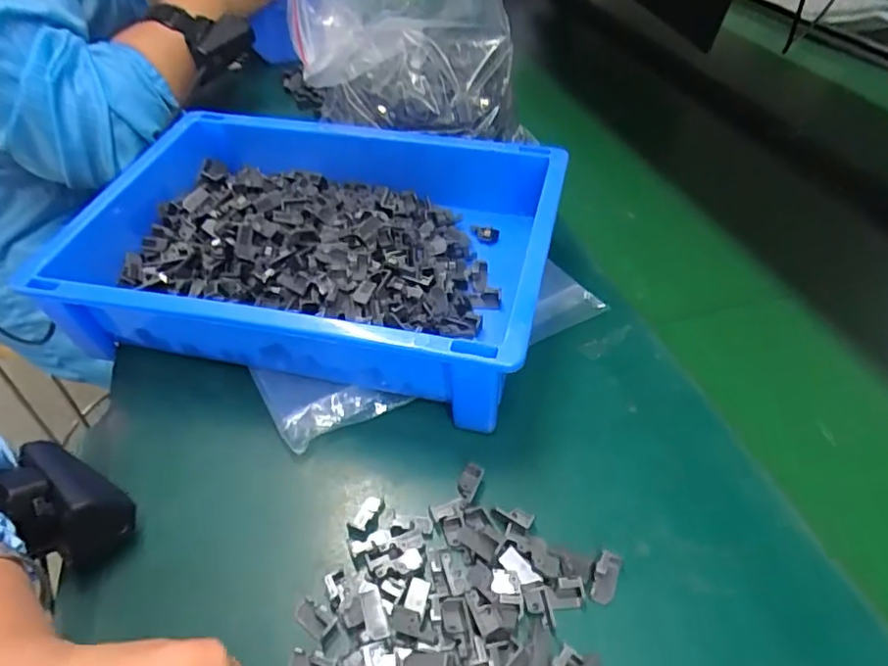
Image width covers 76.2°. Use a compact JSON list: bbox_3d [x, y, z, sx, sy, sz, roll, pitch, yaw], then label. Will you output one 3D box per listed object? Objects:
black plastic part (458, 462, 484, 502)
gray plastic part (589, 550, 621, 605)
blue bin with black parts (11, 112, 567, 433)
[{"bbox_3d":[0.013,0.079,0.300,0.010,0.009,0.018,21,48,17],"label":"black plastic part"},{"bbox_3d":[0.077,0.114,0.267,0.011,0.008,0.022,16,47,13],"label":"gray plastic part"},{"bbox_3d":[-0.090,-0.066,0.384,0.310,0.070,0.205,12,46,8],"label":"blue bin with black parts"}]

